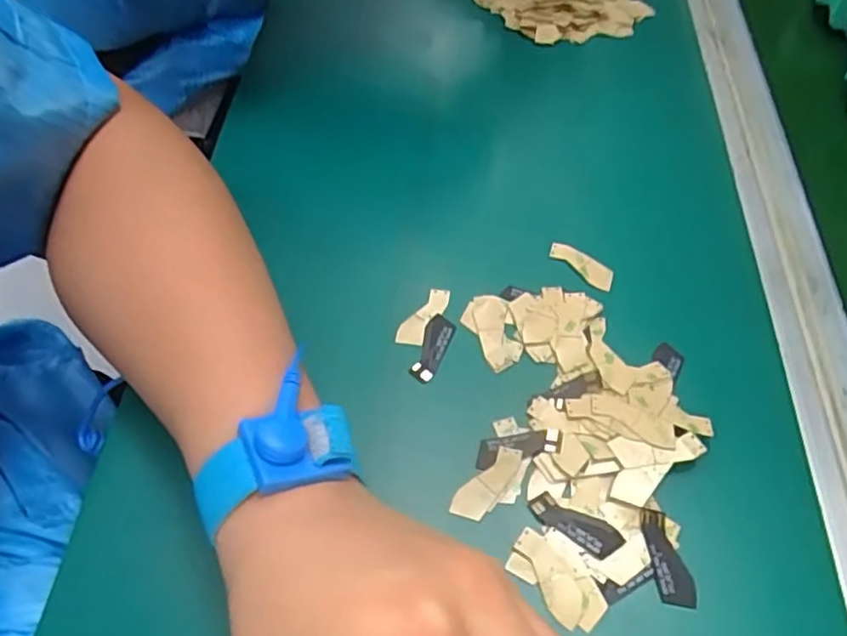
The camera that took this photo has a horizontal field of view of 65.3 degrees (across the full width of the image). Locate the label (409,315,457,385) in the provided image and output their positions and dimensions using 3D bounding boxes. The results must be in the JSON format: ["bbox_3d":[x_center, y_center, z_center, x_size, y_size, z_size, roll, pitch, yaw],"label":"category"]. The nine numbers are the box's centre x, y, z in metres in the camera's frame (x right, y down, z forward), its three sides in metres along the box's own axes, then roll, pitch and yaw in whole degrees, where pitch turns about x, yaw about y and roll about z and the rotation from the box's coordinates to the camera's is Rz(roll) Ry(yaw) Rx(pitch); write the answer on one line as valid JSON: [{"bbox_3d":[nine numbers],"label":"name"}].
[{"bbox_3d":[0.004,0.015,0.315,0.013,0.004,0.037,14,55,15],"label":"label"}]

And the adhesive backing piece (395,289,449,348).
[{"bbox_3d":[0.000,0.000,0.325,0.013,0.004,0.037,29,60,7],"label":"adhesive backing piece"}]

